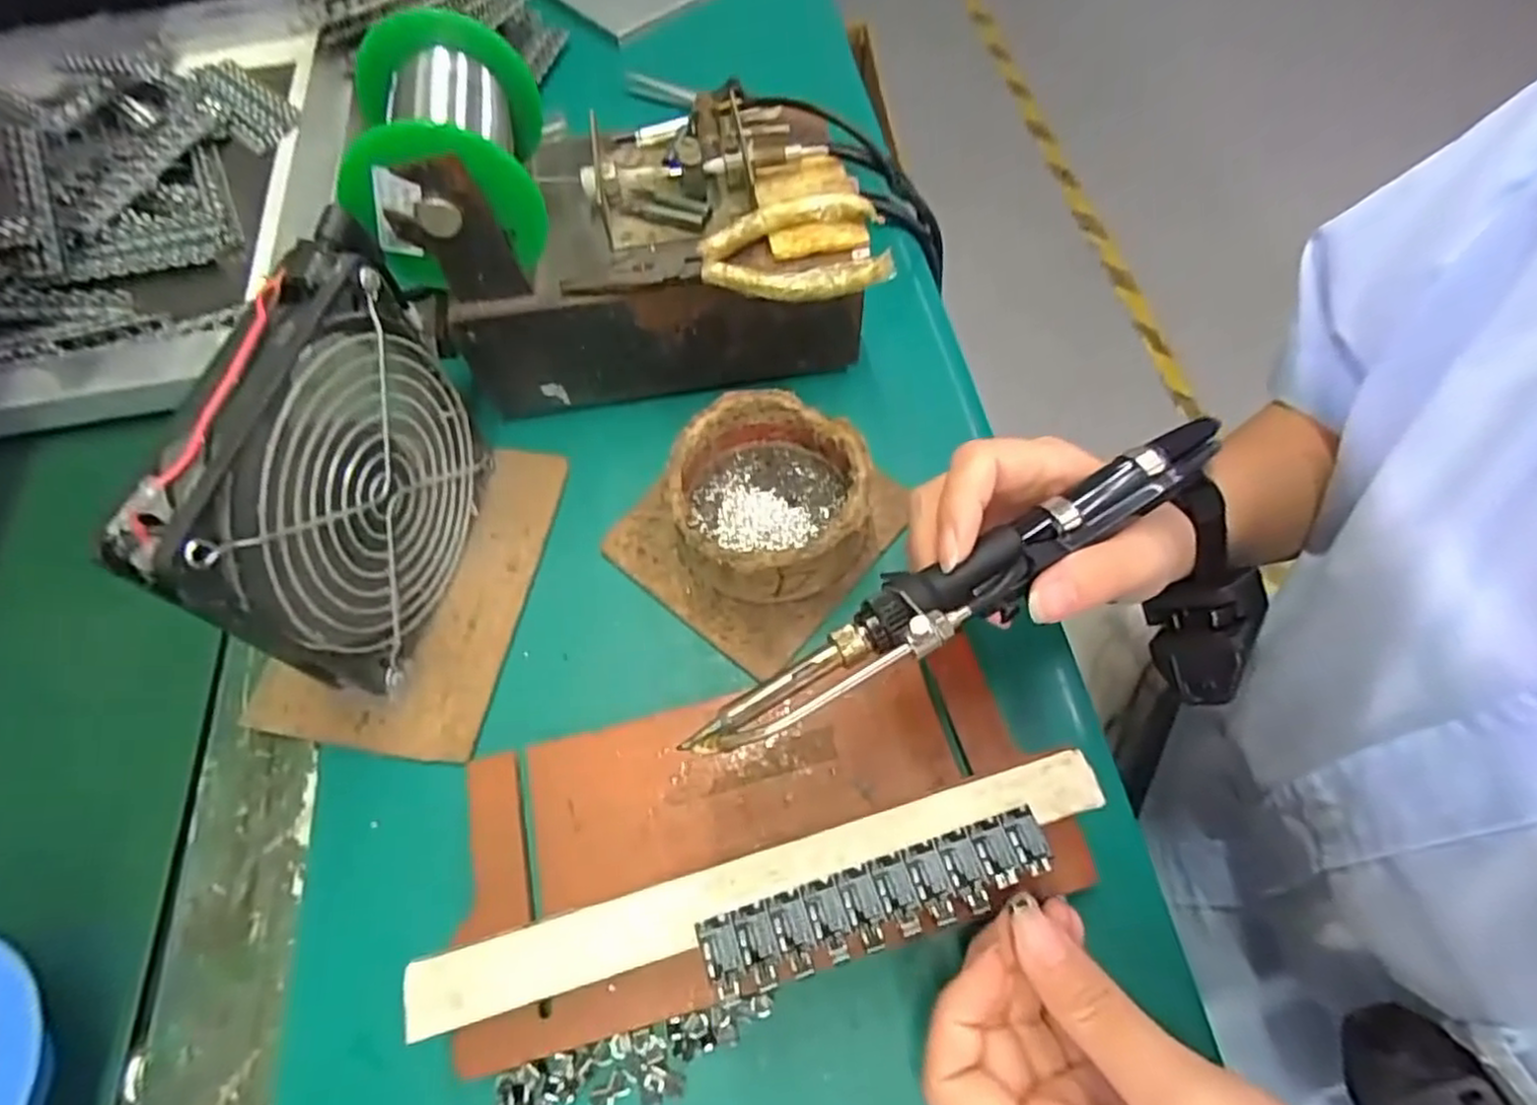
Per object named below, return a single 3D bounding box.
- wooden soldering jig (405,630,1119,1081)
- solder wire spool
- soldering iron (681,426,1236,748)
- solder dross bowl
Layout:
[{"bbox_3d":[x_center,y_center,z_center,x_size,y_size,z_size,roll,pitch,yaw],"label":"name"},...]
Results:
[{"bbox_3d":[-0.007,0.090,0.251,0.209,0.046,0.097,-17,64,-5],"label":"wooden soldering jig"},{"bbox_3d":[-0.123,-0.155,0.287,0.066,0.075,0.078,-11,63,-3],"label":"solder wire spool"},{"bbox_3d":[0.069,0.007,0.233,0.207,0.019,0.026,-29,66,-13],"label":"soldering iron"},{"bbox_3d":[0.001,-0.022,0.307,0.077,0.039,0.084,-1,63,2],"label":"solder dross bowl"}]

